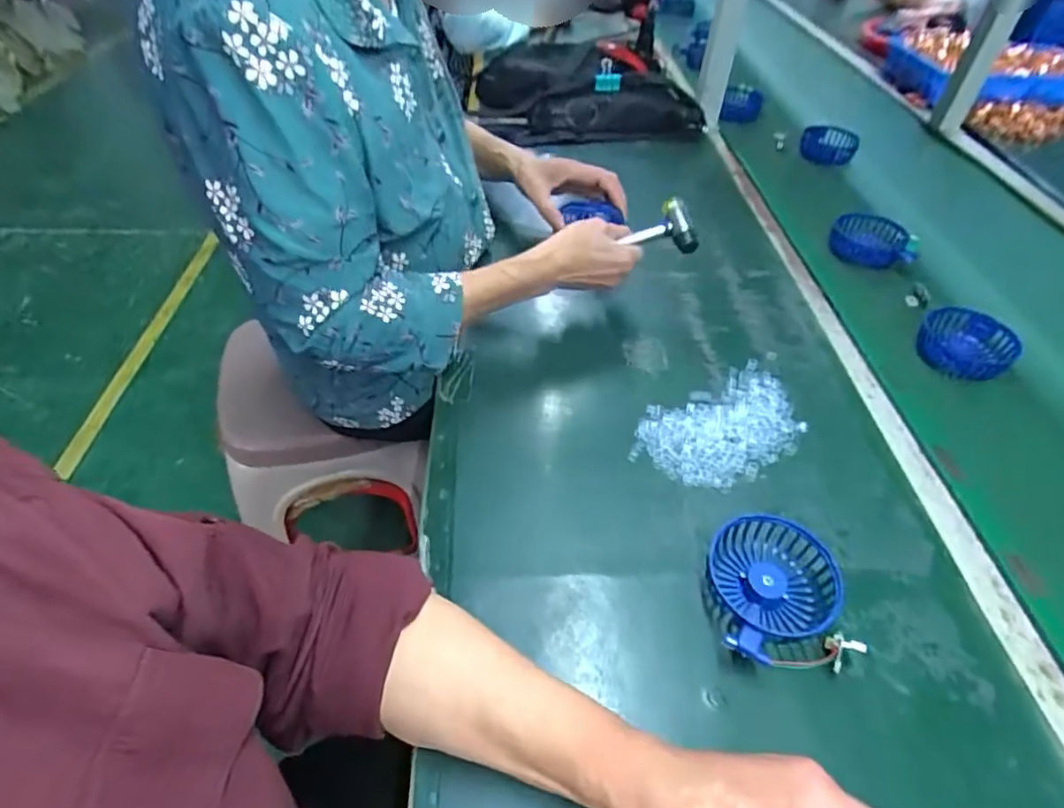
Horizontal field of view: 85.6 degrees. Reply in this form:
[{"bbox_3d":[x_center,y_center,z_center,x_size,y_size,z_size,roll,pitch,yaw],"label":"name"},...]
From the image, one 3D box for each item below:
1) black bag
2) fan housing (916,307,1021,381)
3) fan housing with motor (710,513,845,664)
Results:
[{"bbox_3d":[0.091,-0.561,1.005,0.338,0.093,0.280,-8,48,-10],"label":"black bag"},{"bbox_3d":[0.462,-0.063,0.616,0.086,0.034,0.089,35,55,26],"label":"fan housing"},{"bbox_3d":[0.175,0.133,0.415,0.085,0.033,0.099,2,47,-1],"label":"fan housing with motor"}]

